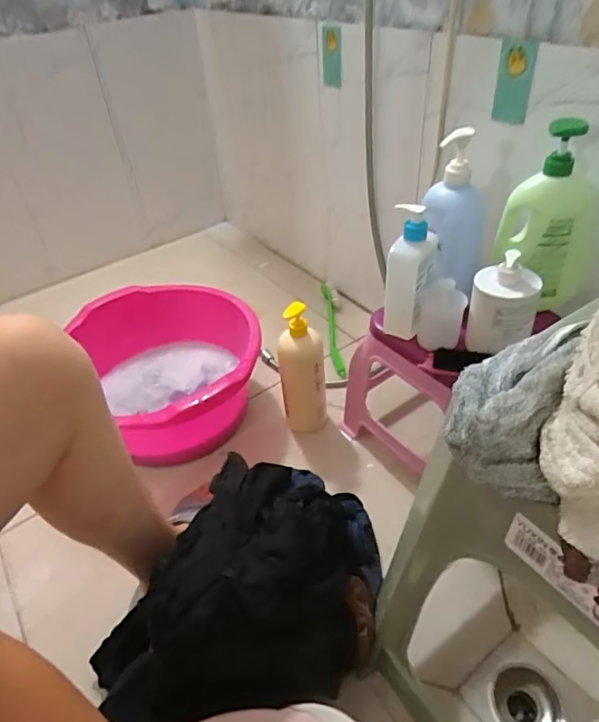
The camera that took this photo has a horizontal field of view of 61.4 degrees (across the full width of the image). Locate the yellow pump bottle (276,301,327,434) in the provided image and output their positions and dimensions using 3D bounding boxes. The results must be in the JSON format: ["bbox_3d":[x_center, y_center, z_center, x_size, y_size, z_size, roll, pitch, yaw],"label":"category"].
[{"bbox_3d":[0.004,0.023,0.926,0.080,0.286,0.052,-9,41,-2],"label":"yellow pump bottle"}]

